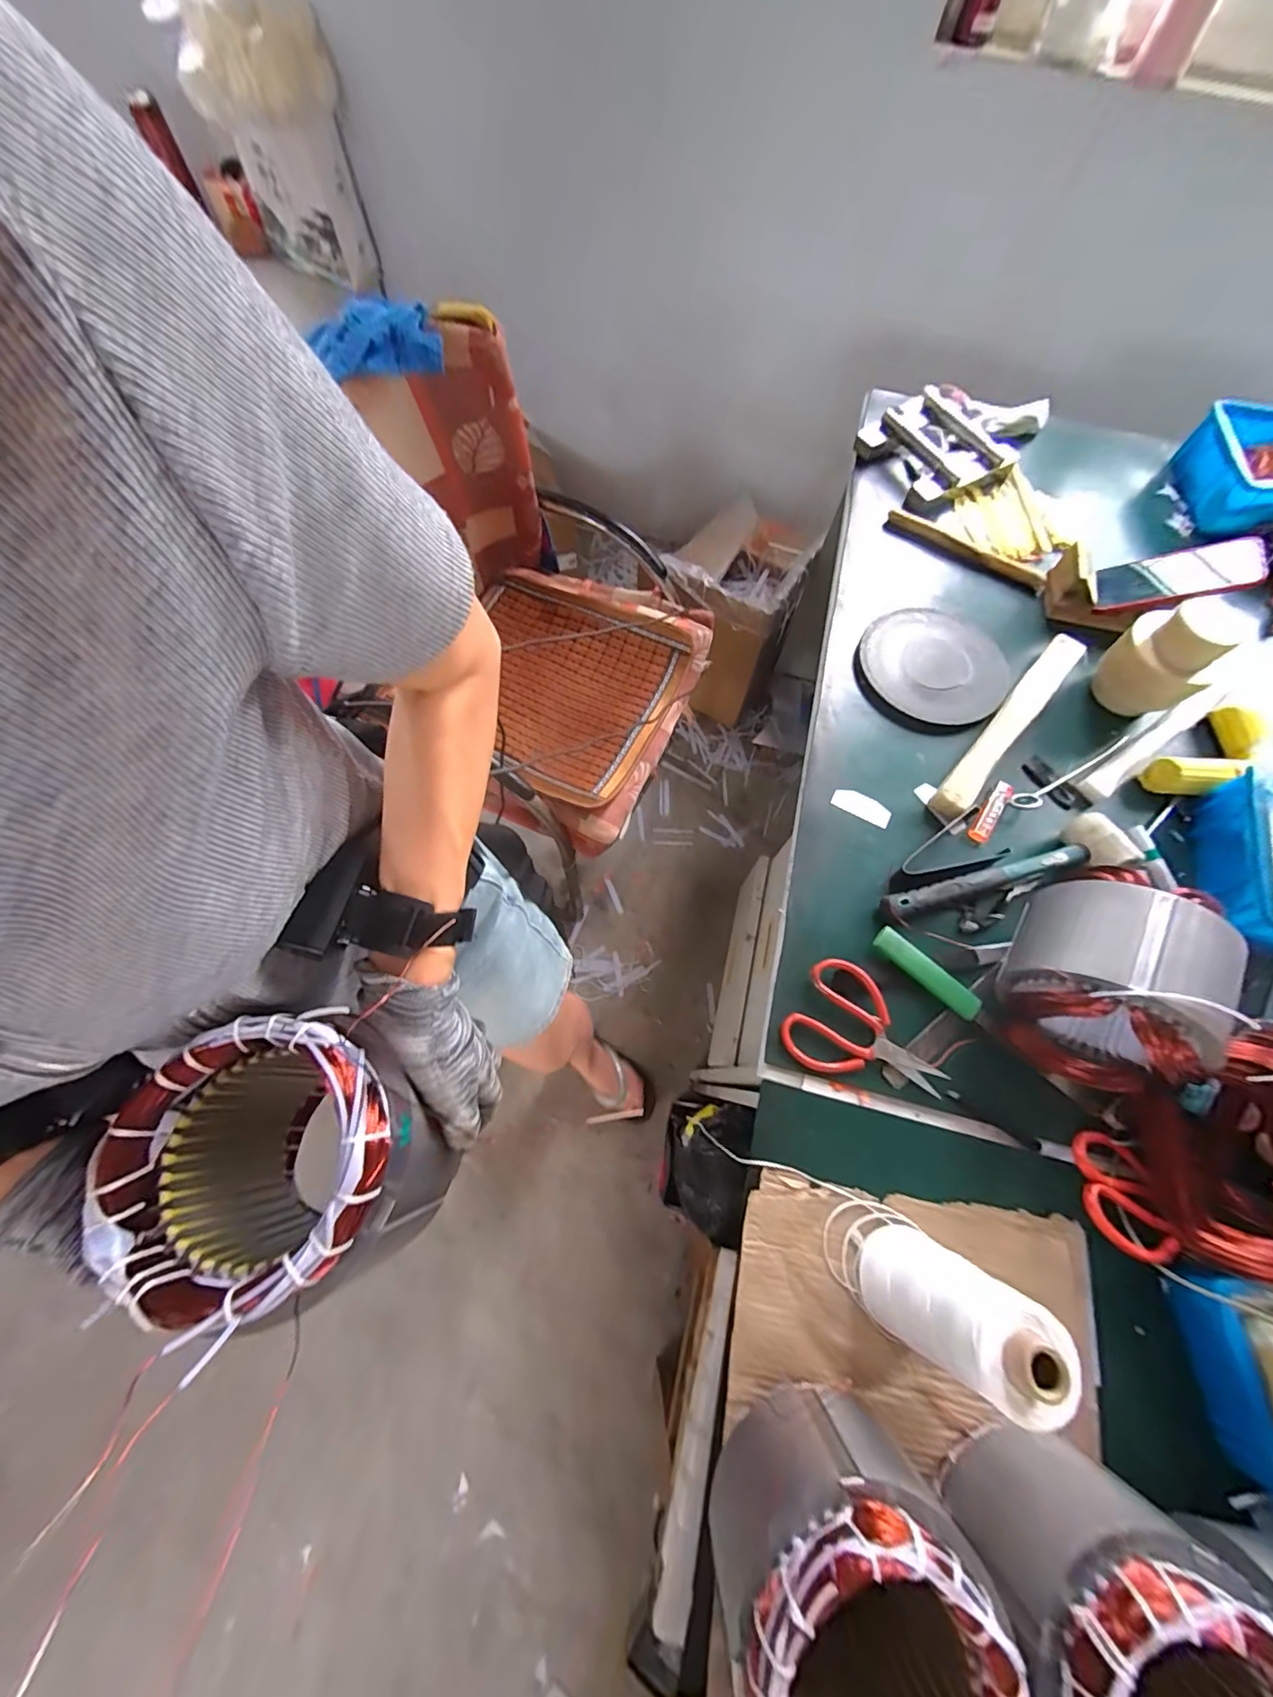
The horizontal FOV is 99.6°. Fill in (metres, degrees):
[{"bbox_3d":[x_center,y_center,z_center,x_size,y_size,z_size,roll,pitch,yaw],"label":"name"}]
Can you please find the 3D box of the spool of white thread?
[{"bbox_3d":[0.224,0.338,0.389,0.073,0.168,0.078,1,62,-3],"label":"spool of white thread"}]

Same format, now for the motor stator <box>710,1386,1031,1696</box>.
[{"bbox_3d":[0.130,0.457,0.328,0.132,0.146,0.140,1,62,-3],"label":"motor stator"}]

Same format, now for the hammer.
[{"bbox_3d":[0.405,0.031,0.588,0.270,0.032,0.060,-19,67,-6],"label":"hammer"}]

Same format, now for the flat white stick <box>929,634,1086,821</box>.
[{"bbox_3d":[0.473,-0.163,0.675,0.039,0.025,0.338,39,73,17],"label":"flat white stick"}]

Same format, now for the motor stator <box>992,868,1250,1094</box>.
[{"bbox_3d":[0.429,0.119,0.495,0.145,0.148,0.164,29,66,11],"label":"motor stator"}]

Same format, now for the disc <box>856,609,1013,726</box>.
[{"bbox_3d":[0.401,-0.248,0.721,0.176,0.019,0.181,-1,66,2],"label":"disc"}]

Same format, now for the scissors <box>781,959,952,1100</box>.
[{"bbox_3d":[0.230,0.188,0.533,0.151,0.024,0.108,30,71,14],"label":"scissors"}]

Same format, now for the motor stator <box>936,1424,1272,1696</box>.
[{"bbox_3d":[0.288,0.480,0.322,0.138,0.149,0.124,-11,64,-9],"label":"motor stator"}]

